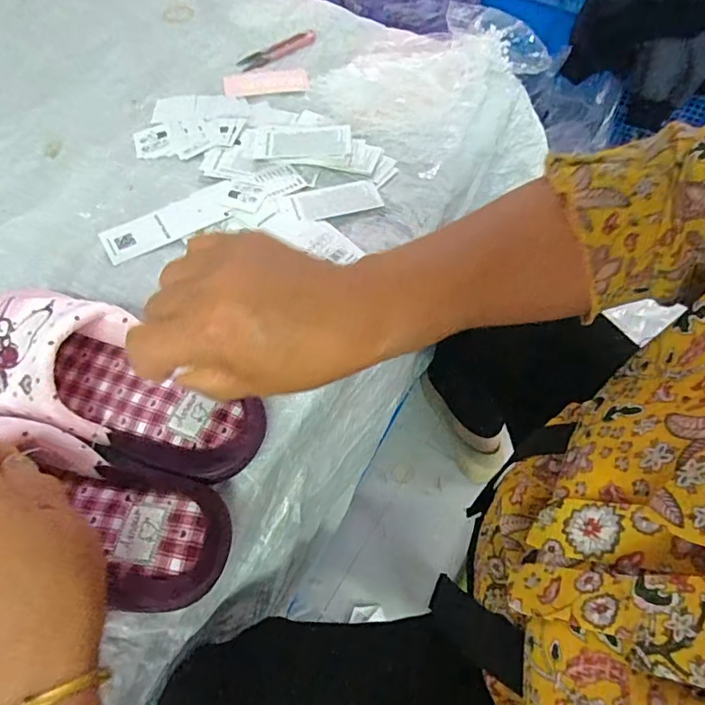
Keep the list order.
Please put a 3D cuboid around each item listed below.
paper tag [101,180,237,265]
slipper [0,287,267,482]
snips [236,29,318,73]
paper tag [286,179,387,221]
[{"bbox_3d":[-0.166,-0.120,0.472,0.123,0.004,0.045,-29,63,-15],"label":"paper tag"},{"bbox_3d":[-0.175,0.019,0.341,0.237,0.084,0.083,22,61,6],"label":"slipper"},{"bbox_3d":[-0.091,-0.368,0.628,0.106,0.012,0.027,-30,64,-18],"label":"snips"},{"bbox_3d":[-0.016,-0.145,0.489,0.084,0.004,0.038,-14,61,-10],"label":"paper tag"}]

